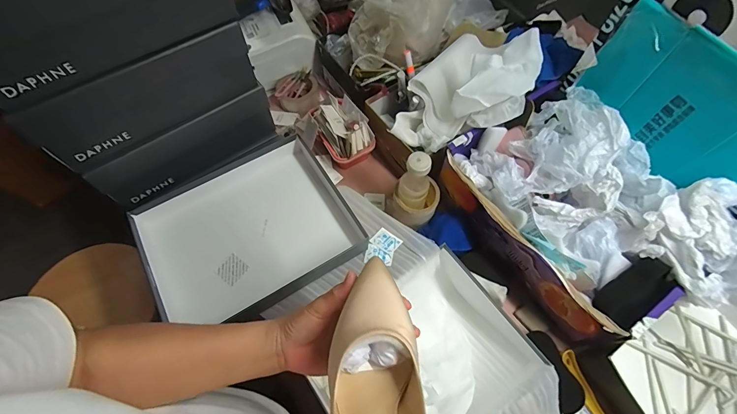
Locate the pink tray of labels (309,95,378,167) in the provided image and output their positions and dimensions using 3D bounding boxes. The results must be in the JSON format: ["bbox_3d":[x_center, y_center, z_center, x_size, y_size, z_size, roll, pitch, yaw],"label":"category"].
[{"bbox_3d":[-0.061,-0.169,0.775,0.096,0.087,0.166,-28,67,-13],"label":"pink tray of labels"}]

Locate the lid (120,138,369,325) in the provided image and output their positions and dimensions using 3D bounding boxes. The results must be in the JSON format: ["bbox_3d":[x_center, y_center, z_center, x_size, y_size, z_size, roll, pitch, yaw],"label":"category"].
[{"bbox_3d":[-0.190,0.038,0.573,0.316,0.049,0.252,-30,67,-14],"label":"lid"}]

